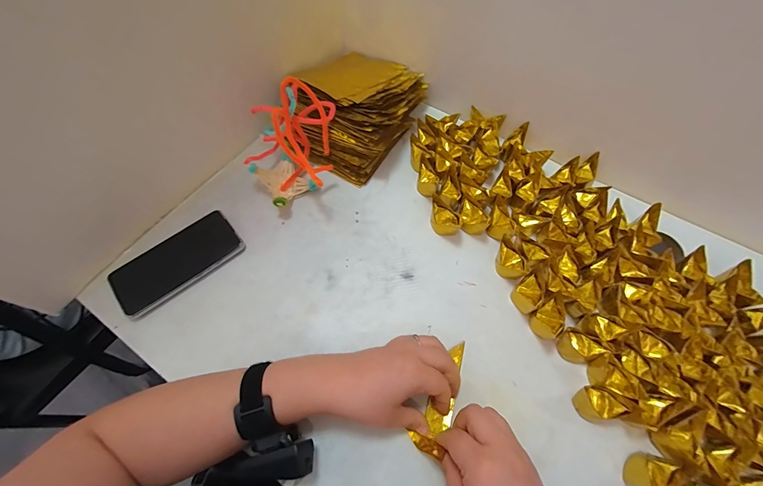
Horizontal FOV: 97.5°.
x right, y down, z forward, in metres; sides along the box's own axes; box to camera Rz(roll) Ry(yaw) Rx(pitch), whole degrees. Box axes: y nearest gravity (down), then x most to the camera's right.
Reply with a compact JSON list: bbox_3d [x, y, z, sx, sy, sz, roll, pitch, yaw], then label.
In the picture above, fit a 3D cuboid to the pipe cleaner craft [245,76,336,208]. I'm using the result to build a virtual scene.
[{"bbox_3d":[-0.133,-0.135,0.478,0.119,0.114,0.155,4,63,2],"label":"pipe cleaner craft"}]

